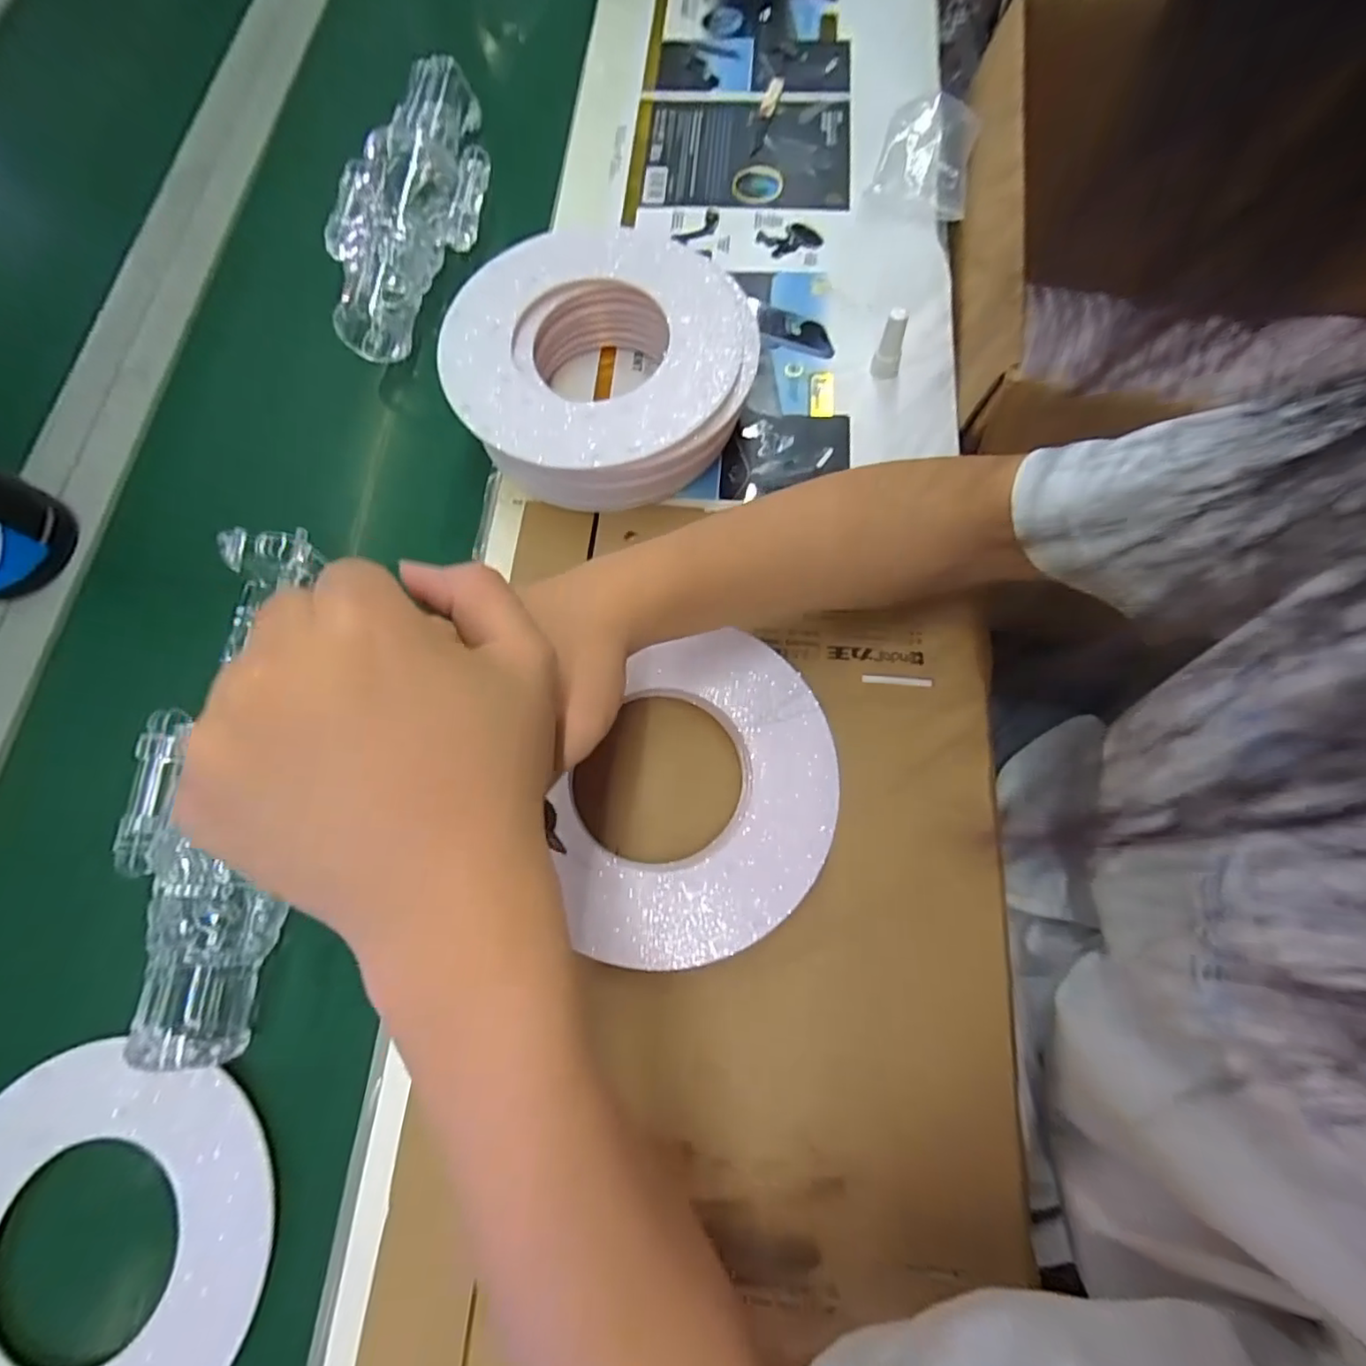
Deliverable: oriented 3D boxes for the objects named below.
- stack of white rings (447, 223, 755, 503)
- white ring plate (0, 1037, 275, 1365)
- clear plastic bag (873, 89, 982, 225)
[{"bbox_3d":[-0.056,-0.213,0.428,0.196,0.067,0.198,38,77,14],"label":"stack of white rings"},{"bbox_3d":[-0.304,0.294,0.314,0.174,0.012,0.176,1,67,-3],"label":"white ring plate"},{"bbox_3d":[0.212,-0.454,0.528,0.078,0.017,0.088,12,103,-9],"label":"clear plastic bag"}]

